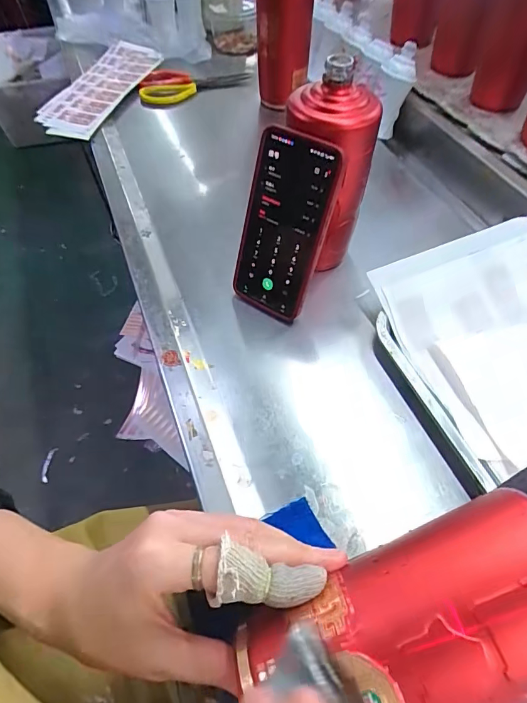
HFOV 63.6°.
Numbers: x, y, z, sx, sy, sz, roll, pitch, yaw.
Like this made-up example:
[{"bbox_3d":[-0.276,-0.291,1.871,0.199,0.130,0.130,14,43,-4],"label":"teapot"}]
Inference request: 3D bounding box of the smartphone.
[{"bbox_3d":[0.016,-0.112,0.402,0.082,0.166,0.013,32,38,22],"label":"smartphone"}]

